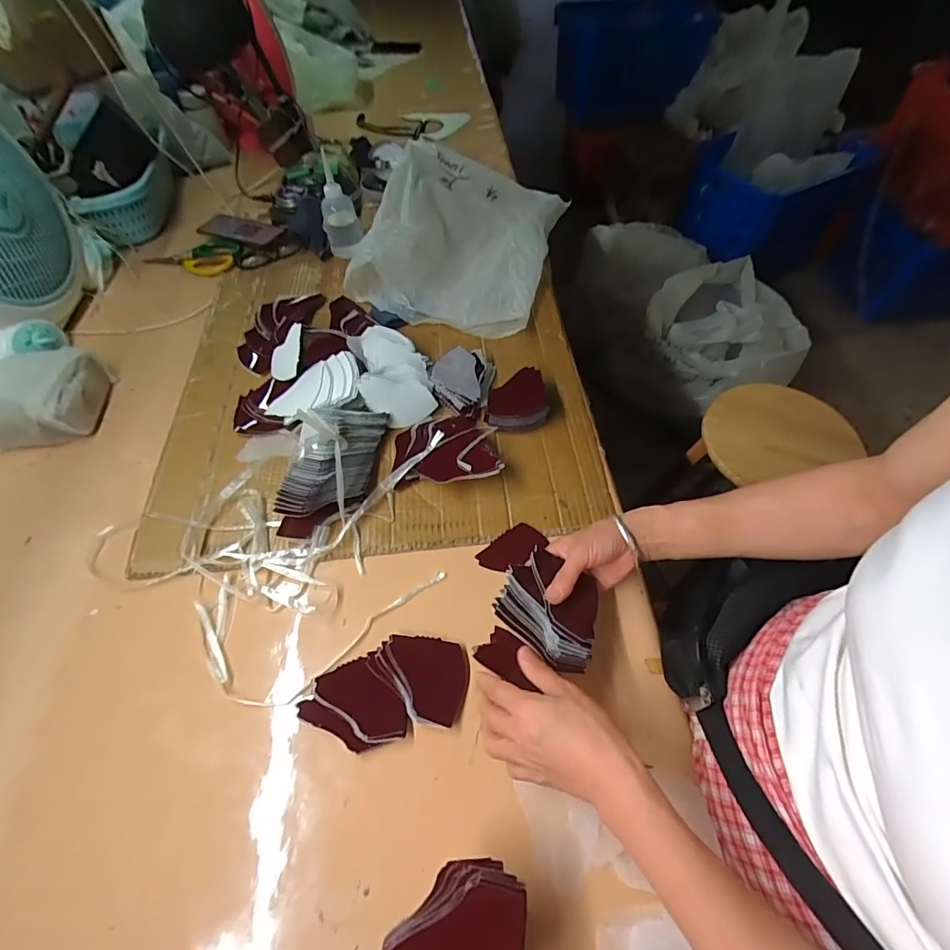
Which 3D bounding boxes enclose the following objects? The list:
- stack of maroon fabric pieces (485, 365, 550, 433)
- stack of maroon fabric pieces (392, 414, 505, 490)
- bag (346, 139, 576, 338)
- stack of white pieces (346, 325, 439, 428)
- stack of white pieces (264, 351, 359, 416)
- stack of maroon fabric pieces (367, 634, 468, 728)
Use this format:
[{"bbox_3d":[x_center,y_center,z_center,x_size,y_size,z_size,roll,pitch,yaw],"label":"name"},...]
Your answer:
[{"bbox_3d":[0.058,-0.107,0.643,0.083,0.031,0.097,-1,59,2],"label":"stack of maroon fabric pieces"},{"bbox_3d":[-0.043,-0.038,0.598,0.134,0.038,0.120,-9,59,-3],"label":"stack of maroon fabric pieces"},{"bbox_3d":[-0.020,-0.461,0.819,0.306,0.105,0.432,12,60,10],"label":"bag"},{"bbox_3d":[-0.123,-0.155,0.667,0.097,0.061,0.161,-16,59,-7],"label":"stack of white pieces"},{"bbox_3d":[-0.229,-0.119,0.638,0.140,0.012,0.083,-29,59,4],"label":"stack of white pieces"},{"bbox_3d":[-0.060,0.206,0.460,0.100,0.007,0.079,6,59,6],"label":"stack of maroon fabric pieces"}]

